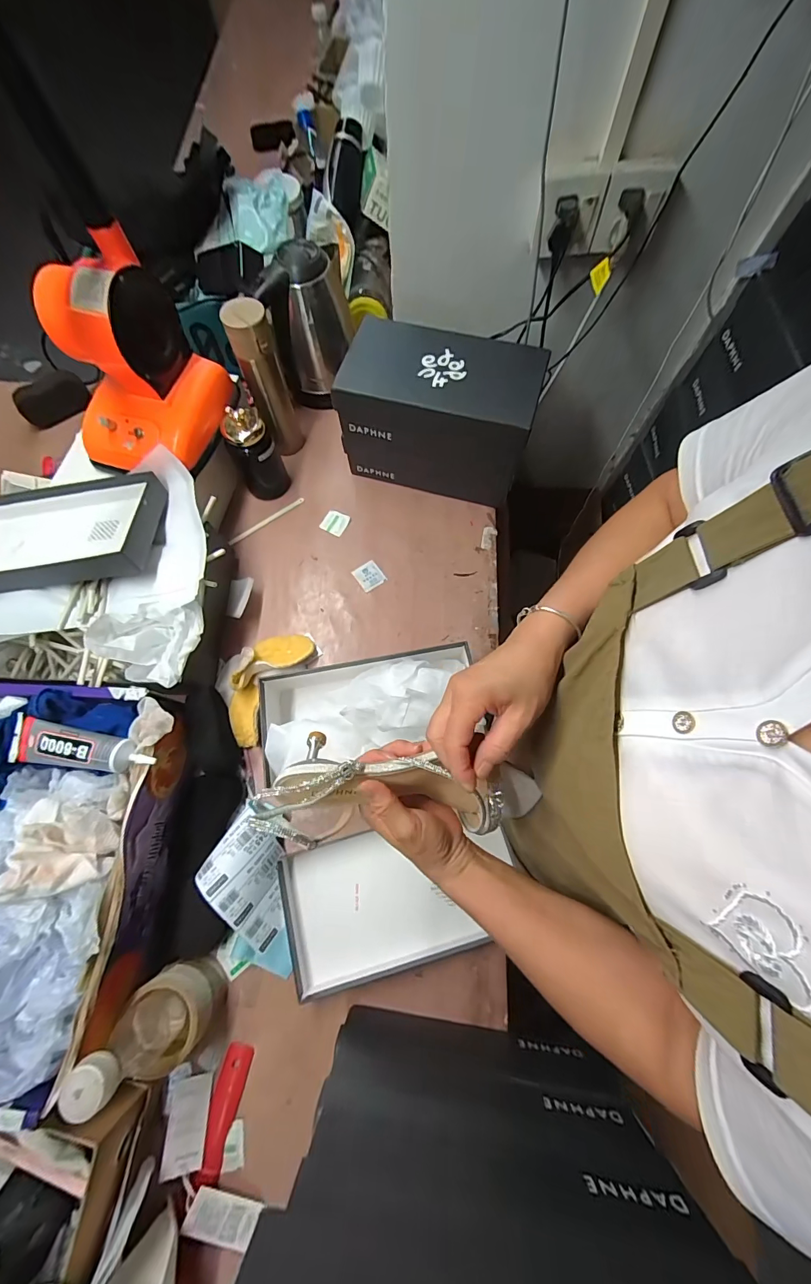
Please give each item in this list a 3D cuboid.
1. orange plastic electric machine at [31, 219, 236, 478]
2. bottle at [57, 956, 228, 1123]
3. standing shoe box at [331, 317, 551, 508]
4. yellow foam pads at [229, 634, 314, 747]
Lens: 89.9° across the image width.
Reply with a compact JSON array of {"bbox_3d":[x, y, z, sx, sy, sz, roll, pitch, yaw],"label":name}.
[{"bbox_3d":[-0.382,-0.382,0.563,0.172,0.189,0.211,20,73,7],"label":"orange plastic electric machine"},{"bbox_3d":[-0.266,0.412,0.434,0.074,0.185,0.083,-43,76,-12],"label":"bottle"},{"bbox_3d":[0.052,-0.369,0.680,0.283,0.205,0.144,13,72,5],"label":"standing shoe box"},{"bbox_3d":[-0.223,0.058,0.619,0.088,0.052,0.186,25,73,9],"label":"yellow foam pads"}]

